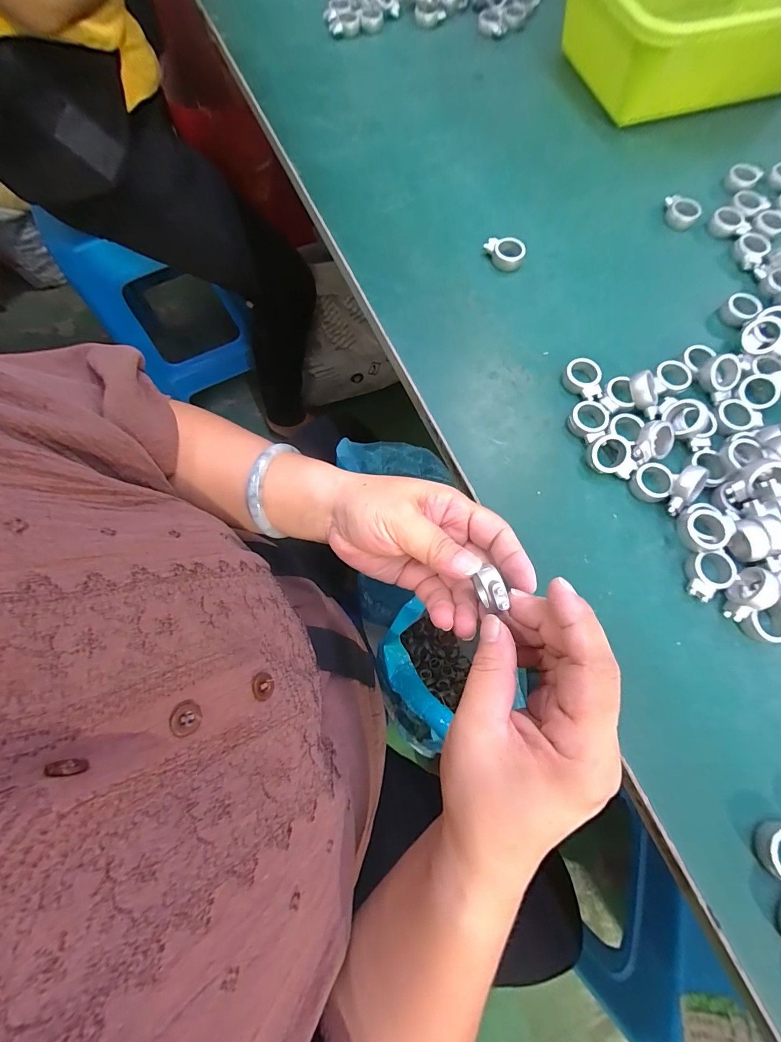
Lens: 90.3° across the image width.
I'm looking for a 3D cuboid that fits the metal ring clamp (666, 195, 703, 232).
[{"bbox_3d":[0.257,-0.273,0.344,0.030,0.011,0.024,27,74,9],"label":"metal ring clamp"}]

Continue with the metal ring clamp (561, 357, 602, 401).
[{"bbox_3d":[0.142,-0.103,0.289,0.025,0.013,0.033,3,72,1],"label":"metal ring clamp"}]

